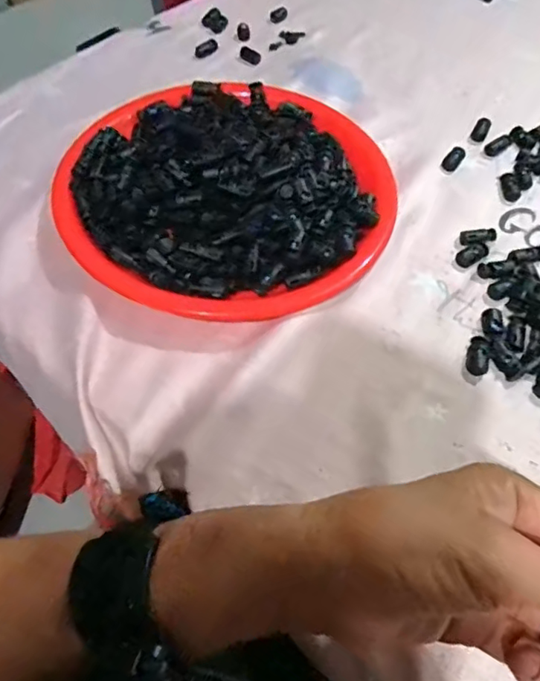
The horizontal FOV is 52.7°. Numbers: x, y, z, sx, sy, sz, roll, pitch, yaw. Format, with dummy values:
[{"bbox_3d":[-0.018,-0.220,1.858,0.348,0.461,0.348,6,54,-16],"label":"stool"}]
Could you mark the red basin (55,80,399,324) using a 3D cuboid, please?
[{"bbox_3d":[-0.031,-0.121,0.439,0.247,0.049,0.237,-1,56,1],"label":"red basin"}]

